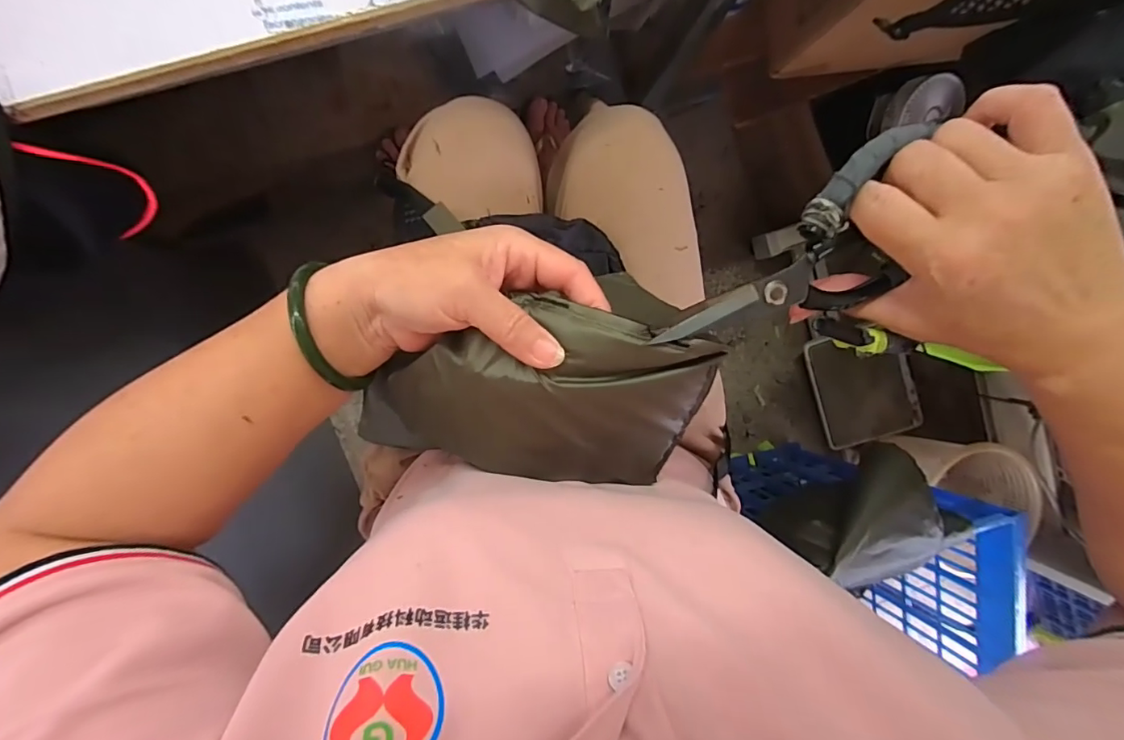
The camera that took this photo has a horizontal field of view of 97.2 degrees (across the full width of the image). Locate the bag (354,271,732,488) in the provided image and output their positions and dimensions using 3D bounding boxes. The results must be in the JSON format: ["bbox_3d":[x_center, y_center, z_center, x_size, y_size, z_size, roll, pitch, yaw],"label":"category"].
[{"bbox_3d":[-0.012,0.015,0.291,0.201,0.045,0.175,9,133,-12],"label":"bag"}]

